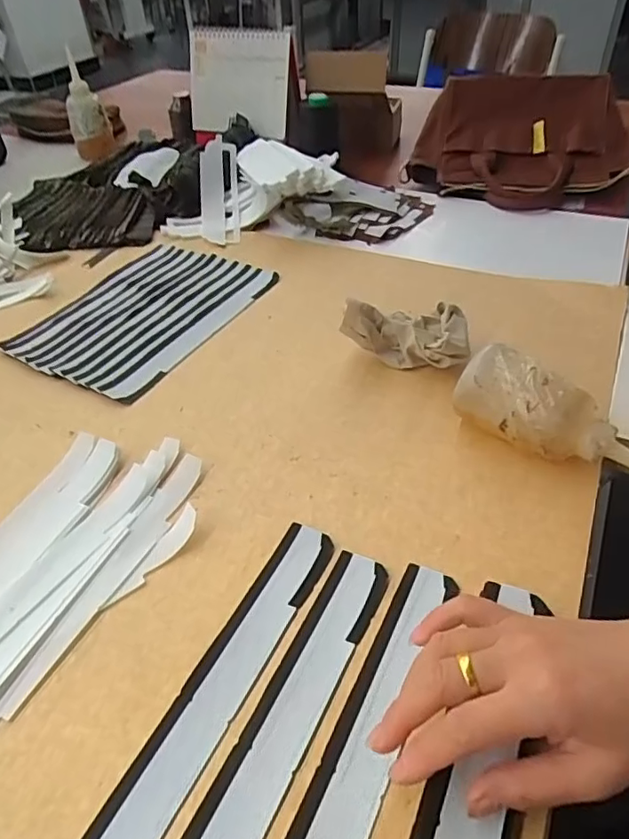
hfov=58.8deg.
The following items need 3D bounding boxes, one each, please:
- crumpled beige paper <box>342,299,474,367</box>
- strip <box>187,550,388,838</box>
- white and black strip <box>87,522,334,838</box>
[{"bbox_3d":[0.085,-0.081,0.525,0.117,0.055,0.050,12,45,14],"label":"crumpled beige paper"},{"bbox_3d":[-0.025,0.175,0.289,0.034,0.004,0.257,19,47,21],"label":"strip"},{"bbox_3d":[-0.060,0.160,0.310,0.034,0.005,0.257,18,46,23],"label":"white and black strip"}]

